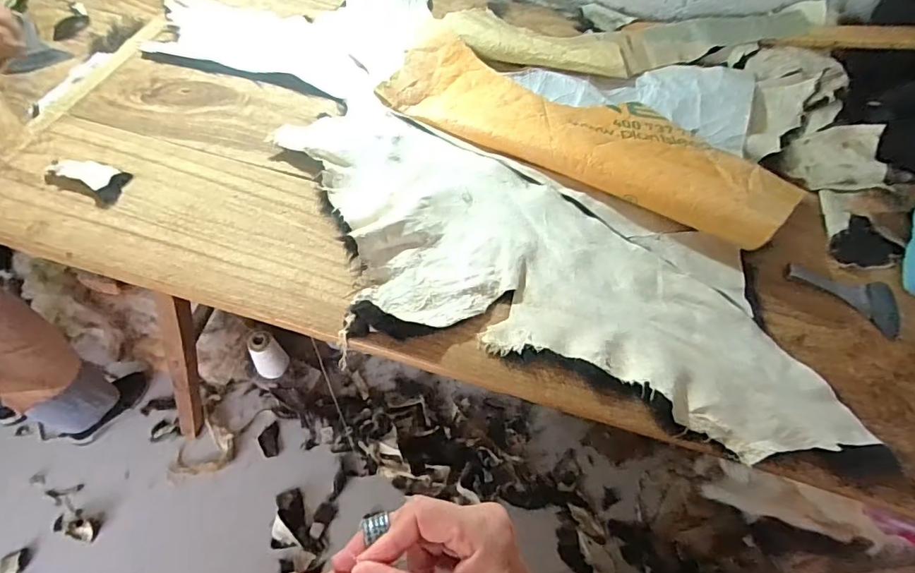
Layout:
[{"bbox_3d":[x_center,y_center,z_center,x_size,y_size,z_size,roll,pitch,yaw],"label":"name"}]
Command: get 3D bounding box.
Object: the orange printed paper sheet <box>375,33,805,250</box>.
[{"bbox_3d":[0.177,-0.225,0.687,0.562,0.049,0.189,27,60,13],"label":"orange printed paper sheet"}]

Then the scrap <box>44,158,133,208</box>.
[{"bbox_3d":[-0.458,-0.135,0.608,0.096,0.015,0.053,19,58,8],"label":"scrap"}]

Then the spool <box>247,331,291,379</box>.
[{"bbox_3d":[-0.533,0.187,1.367,0.085,0.186,0.087,2,57,-3],"label":"spool"}]

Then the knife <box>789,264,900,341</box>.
[{"bbox_3d":[0.486,0.000,0.607,0.133,0.006,0.069,37,63,19],"label":"knife"}]

